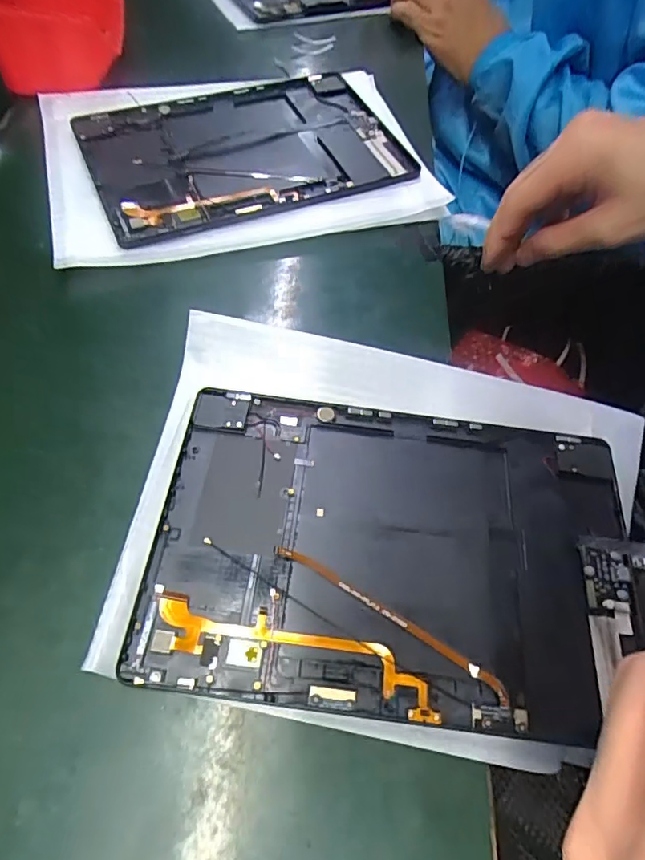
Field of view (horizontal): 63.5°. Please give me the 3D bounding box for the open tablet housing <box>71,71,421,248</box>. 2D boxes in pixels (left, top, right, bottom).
[{"bbox_3d":[-0.059,-0.219,0.409,0.237,0.009,0.150,-20,66,-15],"label":"open tablet housing"}]

